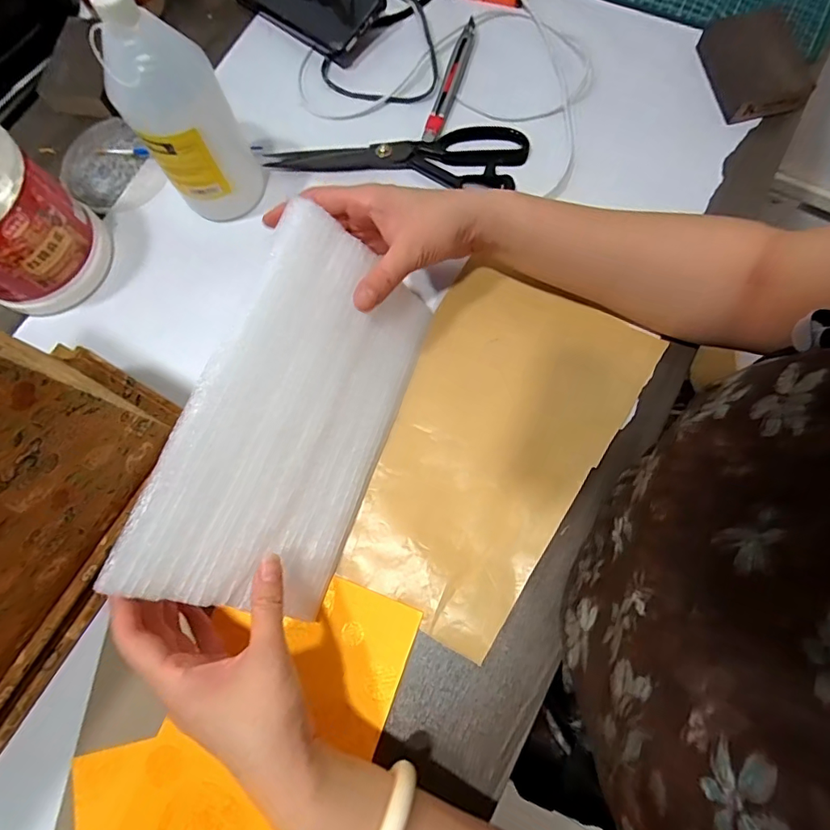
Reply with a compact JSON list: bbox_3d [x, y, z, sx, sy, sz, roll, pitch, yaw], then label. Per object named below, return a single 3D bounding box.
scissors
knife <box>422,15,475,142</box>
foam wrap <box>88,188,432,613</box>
[{"bbox_3d":[-0.015,-0.254,0.457,0.236,0.013,0.070,5,76,3],"label":"scissors"},{"bbox_3d":[0.037,-0.335,0.472,0.017,0.010,0.145,18,77,6],"label":"knife"},{"bbox_3d":[-0.076,0.003,0.335,0.012,0.148,0.259,7,70,46],"label":"foam wrap"}]

